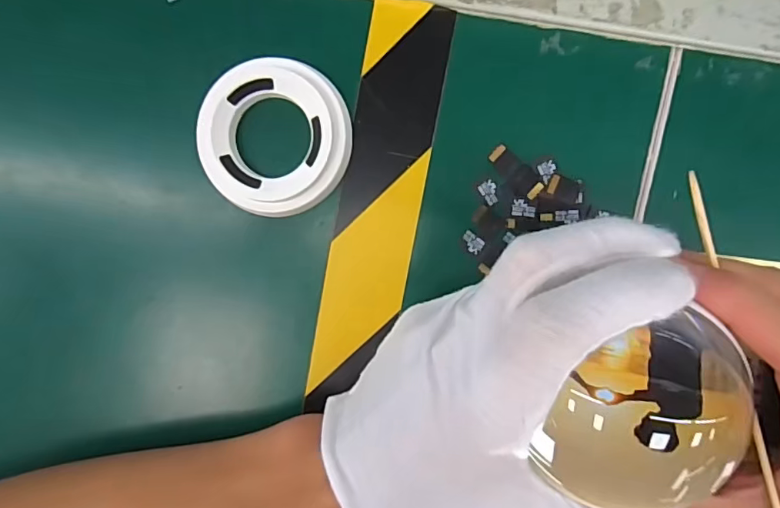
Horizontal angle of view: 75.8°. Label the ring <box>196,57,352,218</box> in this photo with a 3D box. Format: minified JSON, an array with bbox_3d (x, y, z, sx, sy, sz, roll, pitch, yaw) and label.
[{"bbox_3d":[-0.054,-0.054,0.235,0.071,0.012,0.069,0,94,4],"label":"ring"}]

